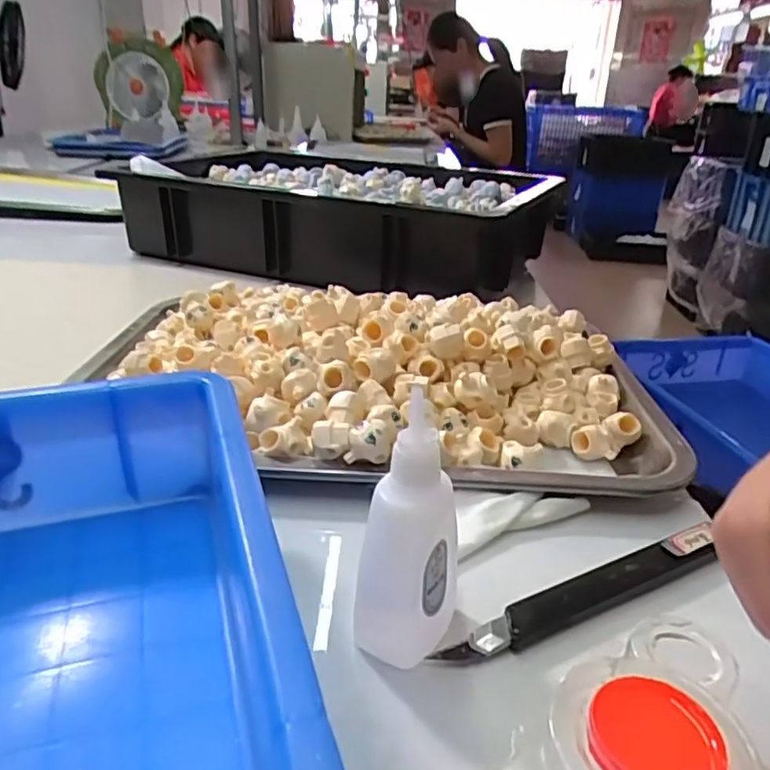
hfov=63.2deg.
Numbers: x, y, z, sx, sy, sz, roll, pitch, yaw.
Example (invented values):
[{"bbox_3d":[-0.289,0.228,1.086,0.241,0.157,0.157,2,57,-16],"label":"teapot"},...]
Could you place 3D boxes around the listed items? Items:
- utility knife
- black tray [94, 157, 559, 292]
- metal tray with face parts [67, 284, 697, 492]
[{"bbox_3d":[0.081,0.083,0.247,0.137,0.014,0.018,-11,28,-28],"label":"utility knife"},{"bbox_3d":[-0.048,-0.195,0.726,0.441,0.097,0.297,12,28,19],"label":"black tray"},{"bbox_3d":[-0.013,-0.018,0.398,0.342,0.056,0.231,3,25,0],"label":"metal tray with face parts"}]

